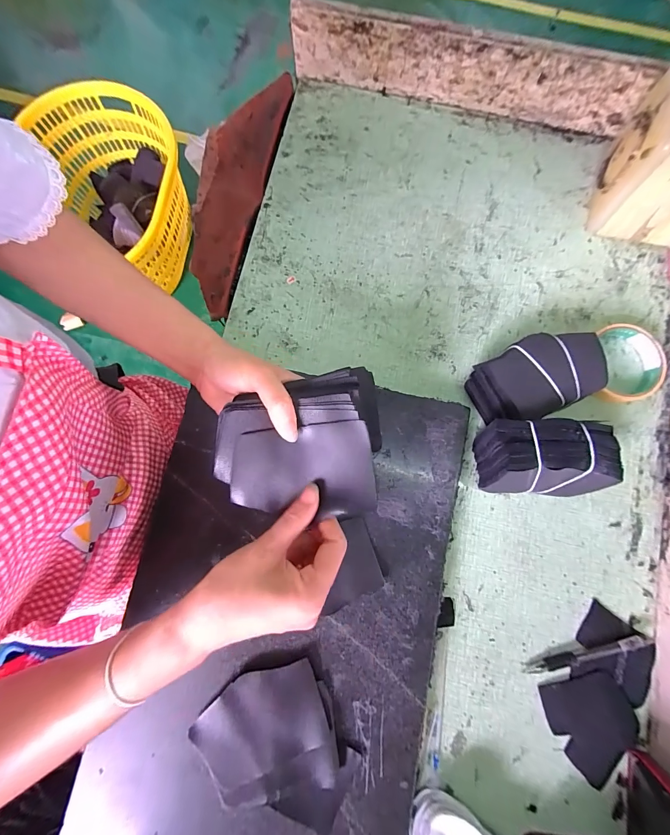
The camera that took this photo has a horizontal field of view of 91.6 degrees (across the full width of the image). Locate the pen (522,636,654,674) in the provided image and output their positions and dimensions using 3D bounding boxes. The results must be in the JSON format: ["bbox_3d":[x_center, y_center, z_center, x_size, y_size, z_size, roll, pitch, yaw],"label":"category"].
[{"bbox_3d":[0.254,0.237,0.324,0.129,0.012,0.012,-13,82,-3],"label":"pen"}]

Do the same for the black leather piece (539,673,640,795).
[{"bbox_3d":[0.254,0.302,0.318,0.079,0.014,0.097,-21,82,-5],"label":"black leather piece"}]

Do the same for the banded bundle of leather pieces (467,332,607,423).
[{"bbox_3d":[0.212,-0.042,0.348,0.130,0.055,0.078,-23,82,-5],"label":"banded bundle of leather pieces"}]

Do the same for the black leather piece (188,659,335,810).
[{"bbox_3d":[-0.064,0.278,0.286,0.113,0.007,0.098,-13,81,0],"label":"black leather piece"}]

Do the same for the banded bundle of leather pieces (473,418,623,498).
[{"bbox_3d":[0.210,0.043,0.327,0.126,0.078,0.073,1,81,-1],"label":"banded bundle of leather pieces"}]

